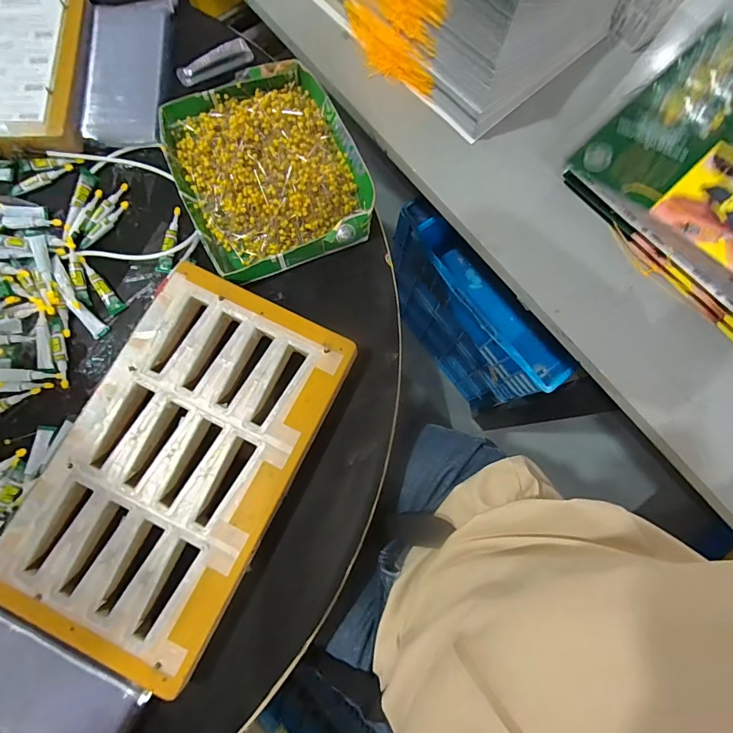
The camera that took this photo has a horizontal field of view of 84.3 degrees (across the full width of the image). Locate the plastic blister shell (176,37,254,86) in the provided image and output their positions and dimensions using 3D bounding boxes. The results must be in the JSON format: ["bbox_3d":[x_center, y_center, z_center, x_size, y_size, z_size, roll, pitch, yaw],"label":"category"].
[{"bbox_3d":[-0.216,-0.432,0.572,0.106,0.012,0.037,-29,81,-7],"label":"plastic blister shell"}]

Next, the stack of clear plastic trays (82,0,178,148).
[{"bbox_3d":[-0.323,-0.410,0.557,0.102,0.027,0.232,-2,77,-2],"label":"stack of clear plastic trays"}]

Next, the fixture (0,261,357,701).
[{"bbox_3d":[-0.197,0.099,0.437,0.231,0.040,0.388,27,77,5],"label":"fixture"}]

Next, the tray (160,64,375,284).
[{"bbox_3d":[-0.125,-0.253,0.512,0.216,0.054,0.266,-24,79,-7],"label":"tray"}]

